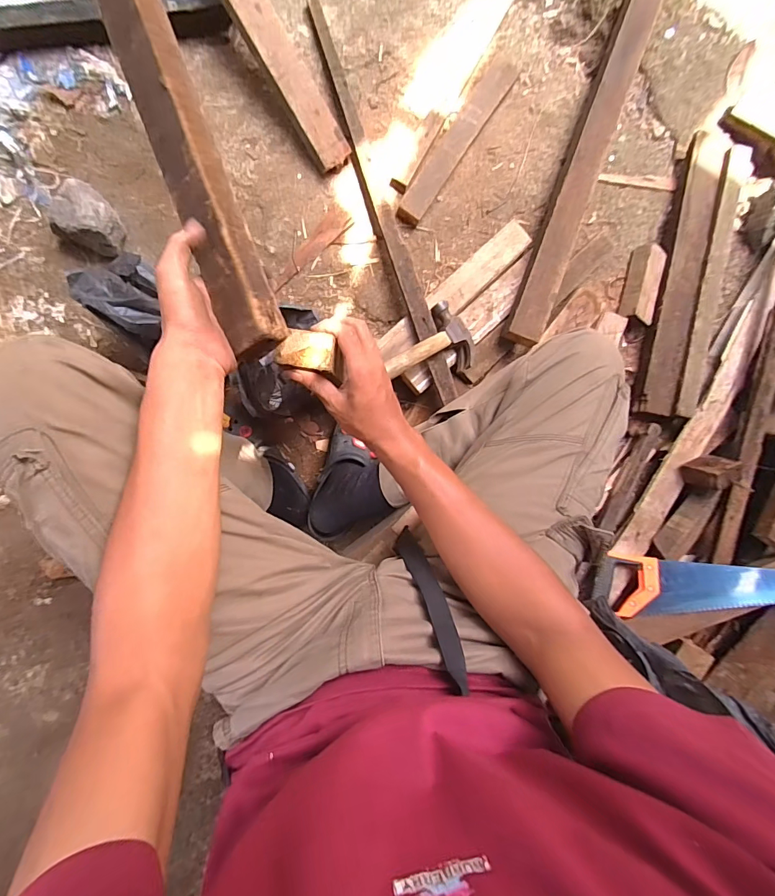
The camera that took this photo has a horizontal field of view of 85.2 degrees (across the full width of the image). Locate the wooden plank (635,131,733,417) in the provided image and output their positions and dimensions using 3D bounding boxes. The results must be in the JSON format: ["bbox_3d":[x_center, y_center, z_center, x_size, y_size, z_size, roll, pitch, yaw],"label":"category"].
[{"bbox_3d":[0.581,-0.342,0.843,0.072,0.050,0.554,12,90,-7],"label":"wooden plank"}]

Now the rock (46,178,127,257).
[{"bbox_3d":[-0.494,-0.382,0.705,0.102,0.071,0.094,24,89,-7],"label":"rock"}]

